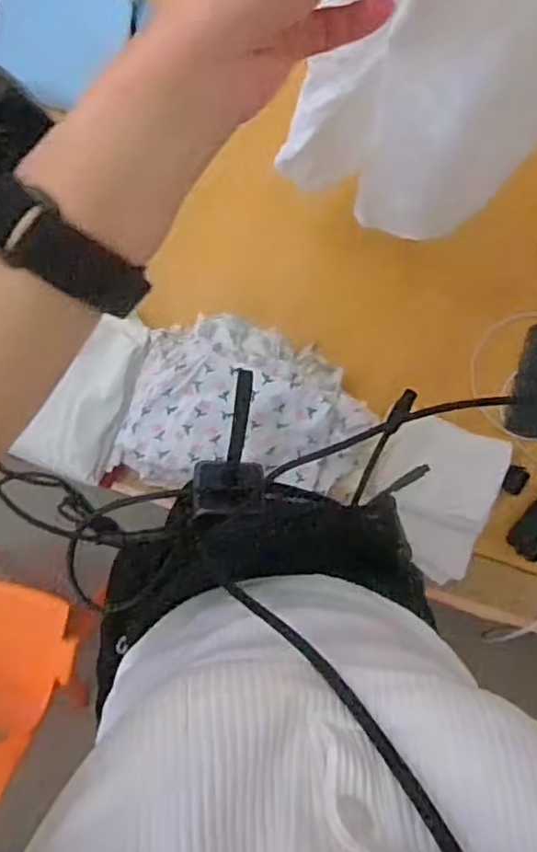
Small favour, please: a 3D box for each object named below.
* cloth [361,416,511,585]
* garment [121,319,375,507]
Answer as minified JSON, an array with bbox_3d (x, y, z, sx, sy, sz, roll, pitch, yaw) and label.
[{"bbox_3d":[0.208,0.087,0.846,0.153,0.018,0.187,22,87,1],"label":"cloth"},{"bbox_3d":[-0.022,-0.015,0.812,0.304,0.090,0.220,14,87,1],"label":"garment"}]

